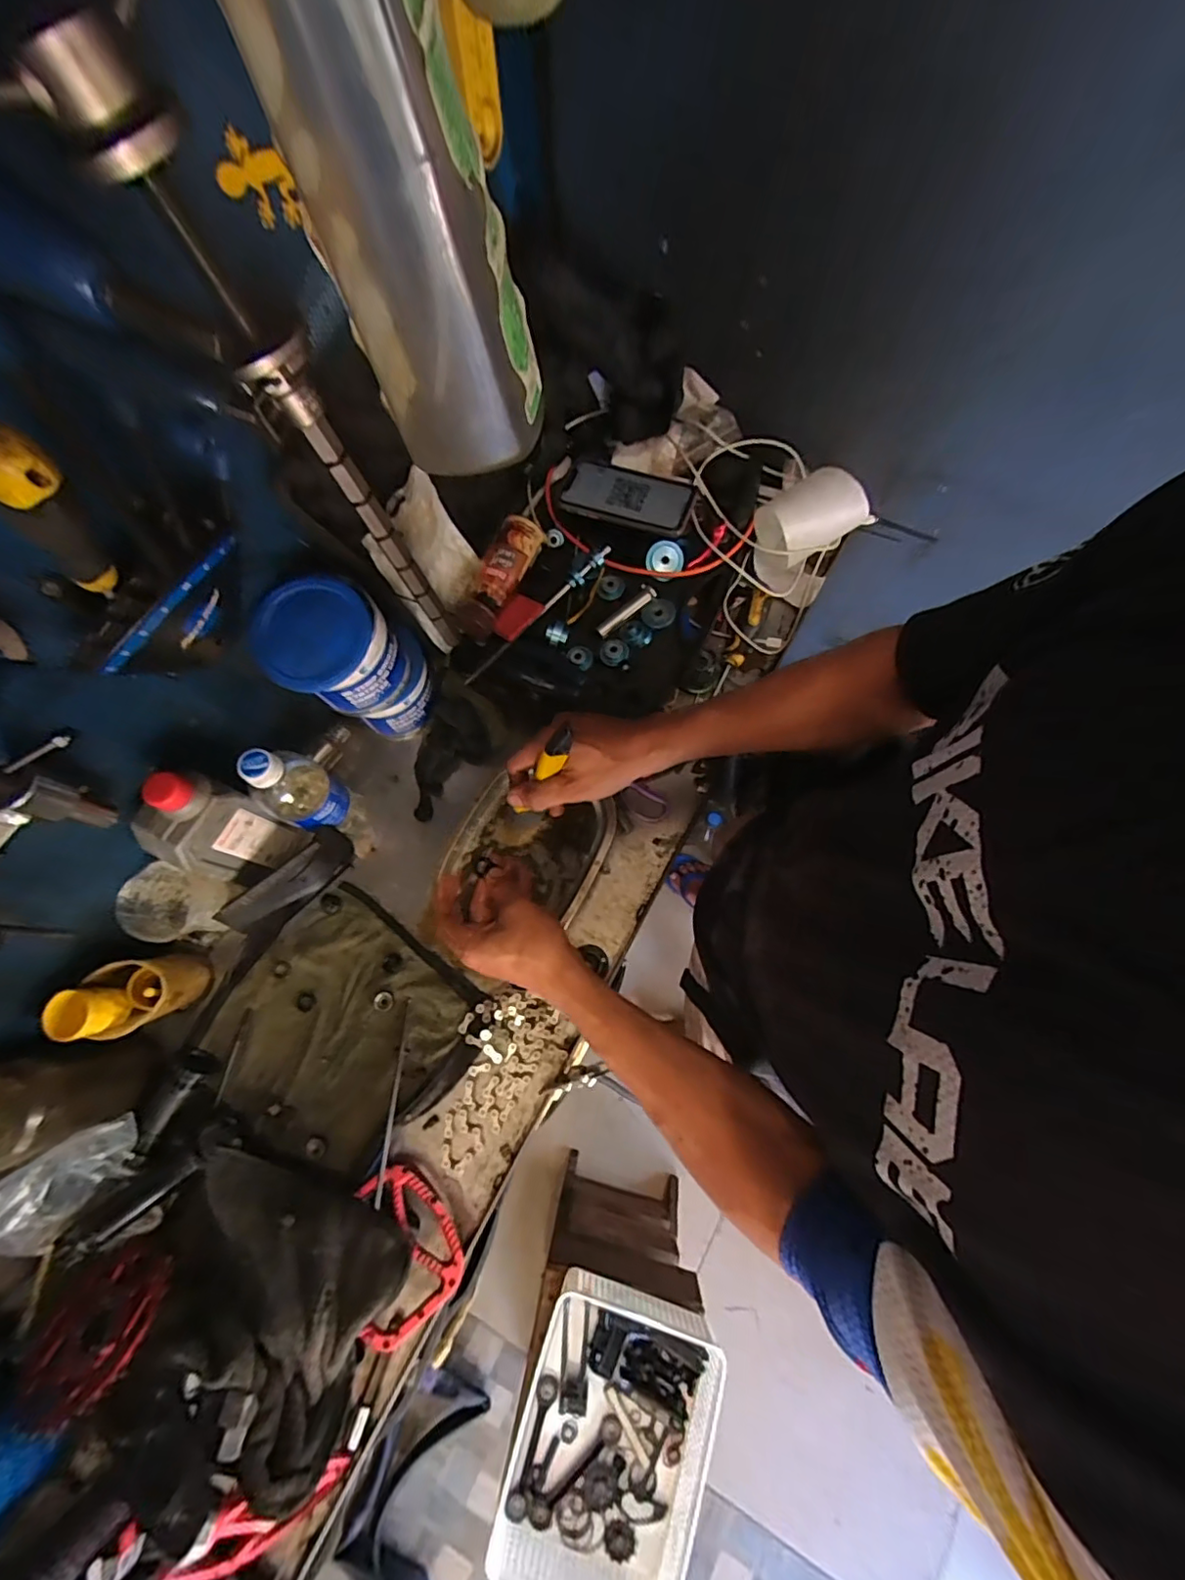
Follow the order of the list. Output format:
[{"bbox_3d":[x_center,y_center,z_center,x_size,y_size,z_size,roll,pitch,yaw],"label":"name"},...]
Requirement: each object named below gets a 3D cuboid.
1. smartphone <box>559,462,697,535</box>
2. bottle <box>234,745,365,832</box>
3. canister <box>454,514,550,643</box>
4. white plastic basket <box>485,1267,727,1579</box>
[{"bbox_3d":[0.039,-0.337,0.629,0.146,0.008,0.082,15,74,5],"label":"smartphone"},{"bbox_3d":[-0.290,0.001,0.550,0.070,0.170,0.060,33,76,10],"label":"bottle"},{"bbox_3d":[-0.102,-0.236,0.616,0.051,0.042,0.143,22,74,7],"label":"canister"},{"bbox_3d":[0.031,0.916,0.785,0.266,0.080,0.339,16,74,6],"label":"white plastic basket"}]

